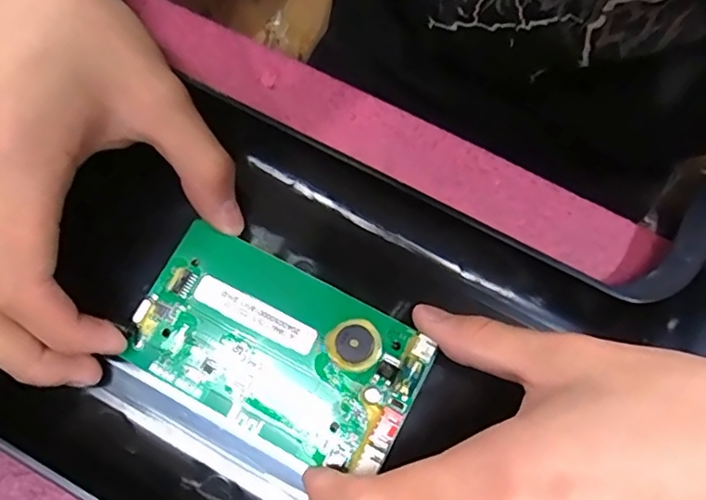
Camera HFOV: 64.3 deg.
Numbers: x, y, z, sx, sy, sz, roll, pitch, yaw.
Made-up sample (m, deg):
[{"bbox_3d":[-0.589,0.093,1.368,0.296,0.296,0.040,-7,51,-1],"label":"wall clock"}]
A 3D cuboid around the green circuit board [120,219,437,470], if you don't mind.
[{"bbox_3d":[-0.029,0.035,0.207,0.104,0.011,0.059,27,76,7],"label":"green circuit board"}]

